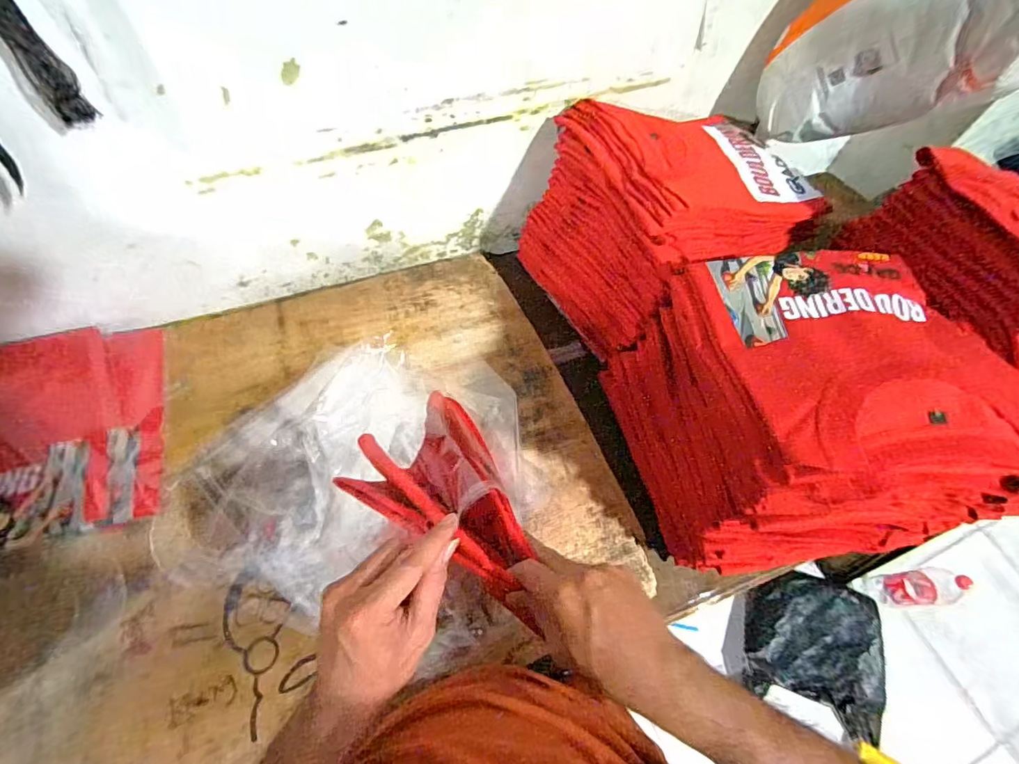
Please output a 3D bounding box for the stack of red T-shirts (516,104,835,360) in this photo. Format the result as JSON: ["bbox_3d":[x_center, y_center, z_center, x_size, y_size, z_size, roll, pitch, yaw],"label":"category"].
[{"bbox_3d":[0.222,-0.246,0.705,0.319,0.253,0.286,-28,67,-17],"label":"stack of red T-shirts"}]

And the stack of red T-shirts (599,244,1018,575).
[{"bbox_3d":[0.297,0.034,0.532,0.251,0.295,0.292,-5,62,-6],"label":"stack of red T-shirts"}]

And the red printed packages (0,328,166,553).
[{"bbox_3d":[-0.587,0.072,0.569,0.298,0.061,0.280,-18,64,-13],"label":"red printed packages"}]

